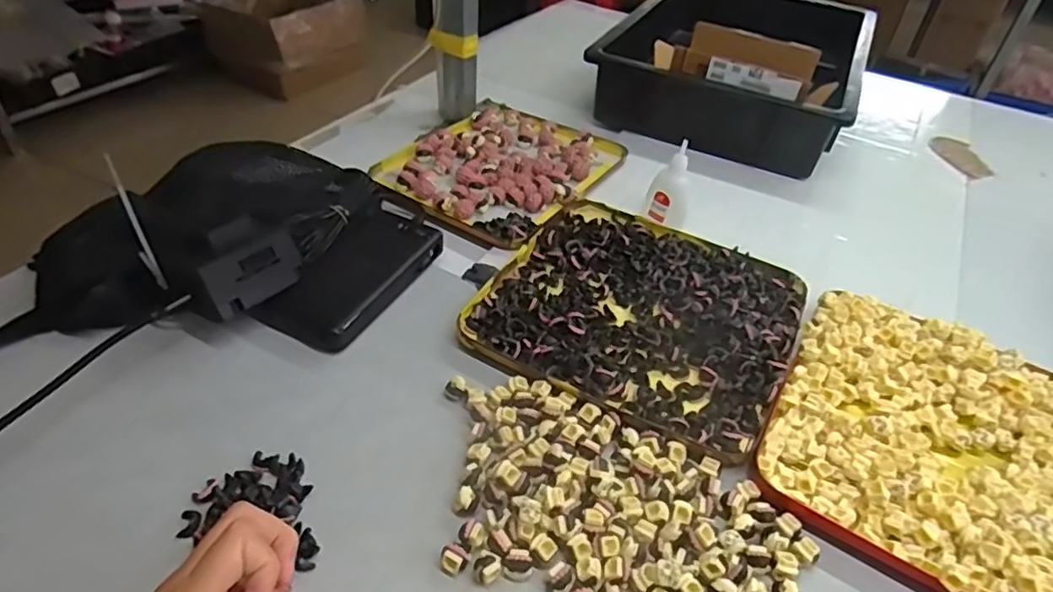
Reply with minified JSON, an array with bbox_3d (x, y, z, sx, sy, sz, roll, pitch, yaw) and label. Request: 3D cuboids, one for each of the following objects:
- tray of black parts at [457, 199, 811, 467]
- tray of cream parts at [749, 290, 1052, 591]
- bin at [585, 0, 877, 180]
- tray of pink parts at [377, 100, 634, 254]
[{"bbox_3d":[0.100,0.004,0.534,0.239,0.017,0.241,21,43,20],"label":"tray of black parts"},{"bbox_3d":[0.289,0.097,0.451,0.197,0.033,0.241,24,44,23],"label":"tray of cream parts"},{"bbox_3d":[0.301,-0.327,0.886,0.297,0.124,0.418,20,42,18],"label":"bin"},{"bbox_3d":[-0.026,-0.148,0.708,0.205,0.020,0.254,24,44,22],"label":"tray of pink parts"}]

